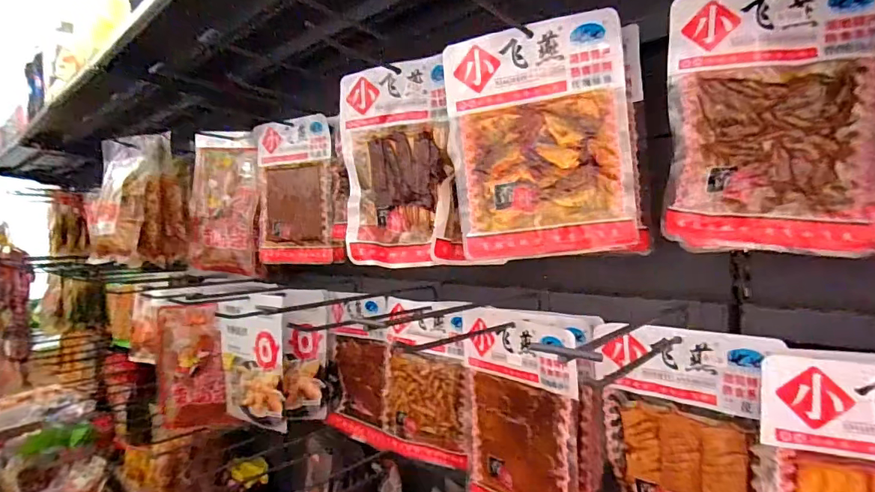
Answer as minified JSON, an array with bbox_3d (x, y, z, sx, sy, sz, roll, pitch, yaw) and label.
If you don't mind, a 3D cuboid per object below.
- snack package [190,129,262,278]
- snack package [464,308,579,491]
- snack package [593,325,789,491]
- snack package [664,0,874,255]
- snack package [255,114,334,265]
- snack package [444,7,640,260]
[{"bbox_3d":[-0.411,-0.082,0.894,0.168,0.262,0.027,9,5,20],"label":"snack package"},{"bbox_3d":[0.096,0.208,0.545,0.027,0.242,0.159,-6,5,-36],"label":"snack package"},{"bbox_3d":[0.238,0.195,0.466,0.028,0.223,0.149,-6,5,-42],"label":"snack package"},{"bbox_3d":[0.268,-0.103,0.372,0.144,0.206,0.037,-1,4,33],"label":"snack package"},{"bbox_3d":[-0.248,-0.092,0.793,0.170,0.236,0.032,0,5,37],"label":"snack package"},{"bbox_3d":[0.099,-0.103,0.458,0.174,0.217,0.027,-2,4,12],"label":"snack package"}]

